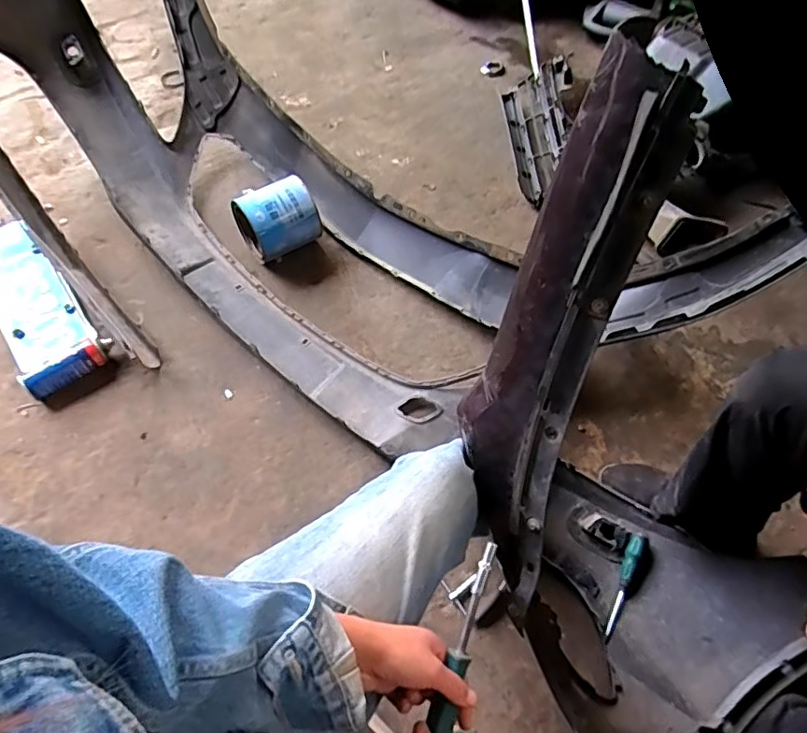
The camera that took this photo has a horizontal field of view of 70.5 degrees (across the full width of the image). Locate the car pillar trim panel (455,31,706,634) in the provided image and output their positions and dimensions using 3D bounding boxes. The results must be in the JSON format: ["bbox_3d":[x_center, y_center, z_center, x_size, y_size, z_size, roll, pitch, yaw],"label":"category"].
[{"bbox_3d":[0.155,-0.007,0.636,0.130,0.602,0.078,15,25,7],"label":"car pillar trim panel"}]

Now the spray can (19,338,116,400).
[{"bbox_3d":[-0.690,0.000,1.189,0.186,0.059,0.062,-35,68,-17],"label":"spray can"}]

